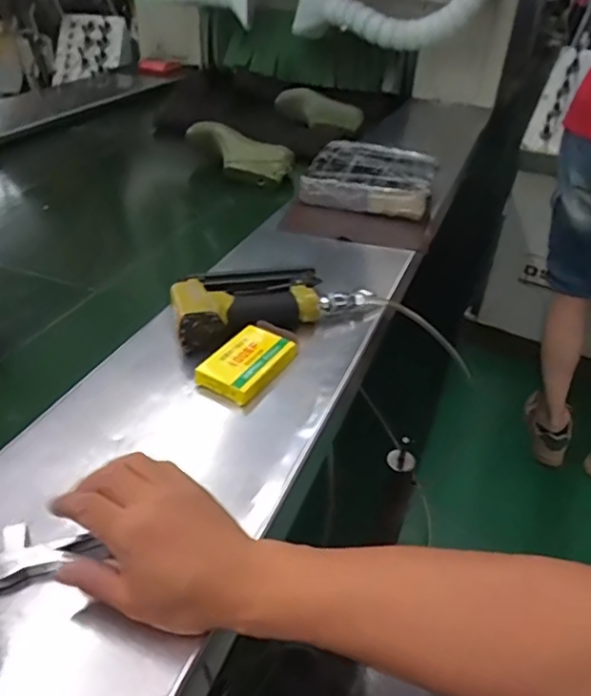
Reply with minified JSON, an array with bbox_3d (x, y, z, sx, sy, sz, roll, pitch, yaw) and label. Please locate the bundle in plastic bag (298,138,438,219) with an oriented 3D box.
[{"bbox_3d":[0.141,-0.313,1.057,0.223,0.053,0.211,12,35,11],"label":"bundle in plastic bag"}]

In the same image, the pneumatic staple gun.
[{"bbox_3d":[-0.035,-0.063,0.718,0.258,0.048,0.128,-16,39,-27],"label":"pneumatic staple gun"}]

